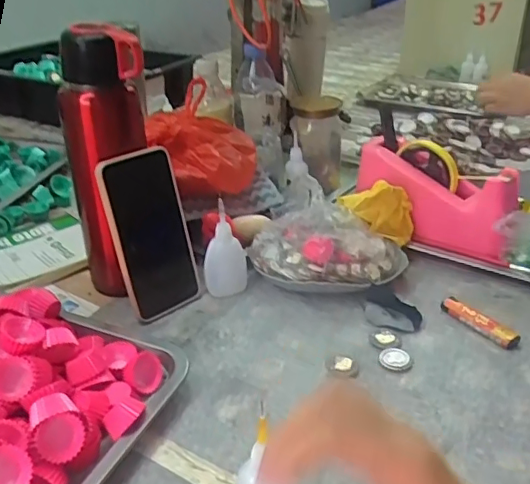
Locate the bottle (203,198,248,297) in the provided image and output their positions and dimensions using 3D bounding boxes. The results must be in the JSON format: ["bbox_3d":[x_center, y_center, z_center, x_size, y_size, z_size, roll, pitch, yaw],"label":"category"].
[{"bbox_3d":[-0.041,0.009,0.585,0.034,0.095,0.036,11,32,19],"label":"bottle"}]

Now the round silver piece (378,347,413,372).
[{"bbox_3d":[0.117,0.104,0.504,0.028,0.004,0.025,9,31,16],"label":"round silver piece"}]

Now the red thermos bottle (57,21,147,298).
[{"bbox_3d":[-0.148,-0.072,0.554,0.065,0.260,0.071,26,39,37],"label":"red thermos bottle"}]

